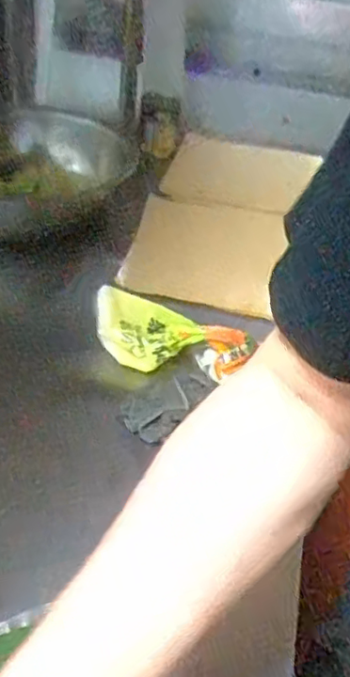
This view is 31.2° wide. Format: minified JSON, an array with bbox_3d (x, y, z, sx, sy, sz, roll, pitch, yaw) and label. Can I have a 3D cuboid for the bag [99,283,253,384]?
[{"bbox_3d":[-0.001,-0.005,0.815,0.207,0.060,0.098,16,40,10],"label":"bag"}]

